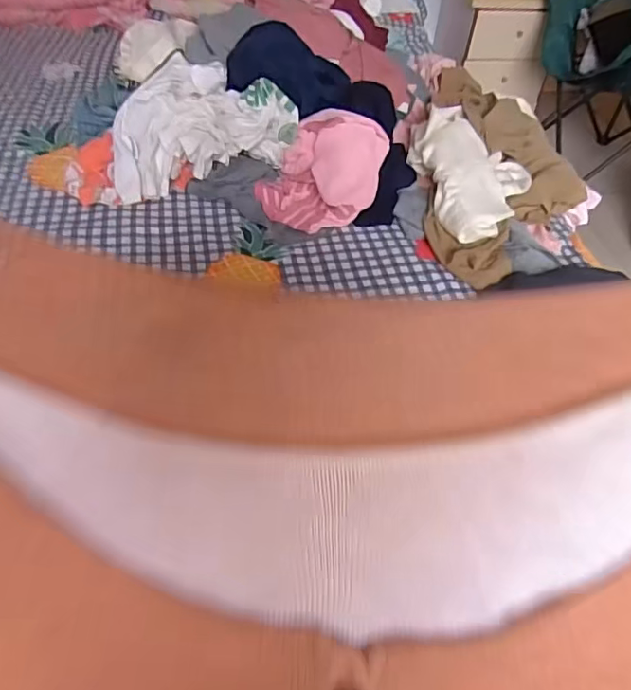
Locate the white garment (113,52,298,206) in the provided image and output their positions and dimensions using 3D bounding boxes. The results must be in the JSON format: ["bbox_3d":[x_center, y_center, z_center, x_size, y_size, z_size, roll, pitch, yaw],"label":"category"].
[{"bbox_3d":[-0.202,-0.378,0.927,0.299,0.158,0.168,-15,52,-17],"label":"white garment"}]

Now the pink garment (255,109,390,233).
[{"bbox_3d":[0.011,-0.299,0.908,0.202,0.127,0.175,8,49,2],"label":"pink garment"}]

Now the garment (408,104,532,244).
[{"bbox_3d":[0.285,-0.313,0.938,0.191,0.079,0.295,-7,50,-11],"label":"garment"}]

